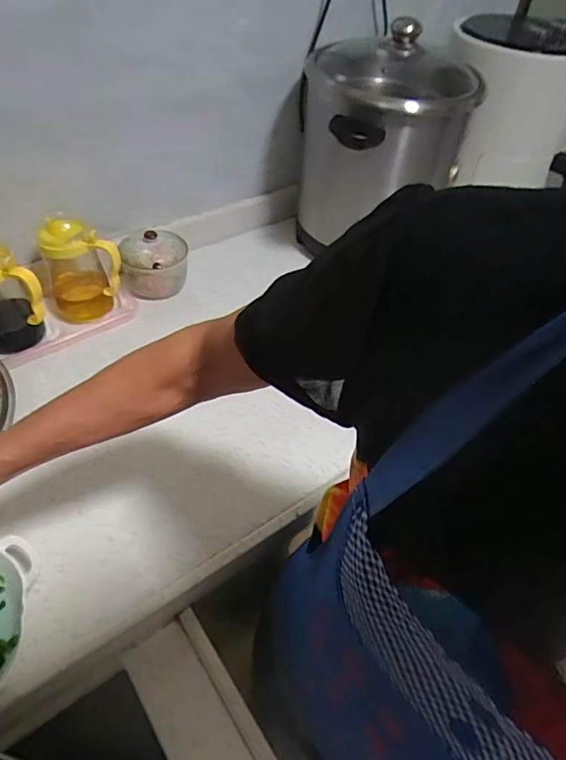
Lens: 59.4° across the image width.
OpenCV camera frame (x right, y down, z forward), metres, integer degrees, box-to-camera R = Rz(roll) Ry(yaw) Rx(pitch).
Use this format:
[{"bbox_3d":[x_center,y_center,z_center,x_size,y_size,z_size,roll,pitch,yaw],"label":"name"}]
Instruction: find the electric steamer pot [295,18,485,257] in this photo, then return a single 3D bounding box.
[{"bbox_3d":[0.163,-0.382,0.847,0.264,0.326,0.246,6,48,1],"label":"electric steamer pot"}]

